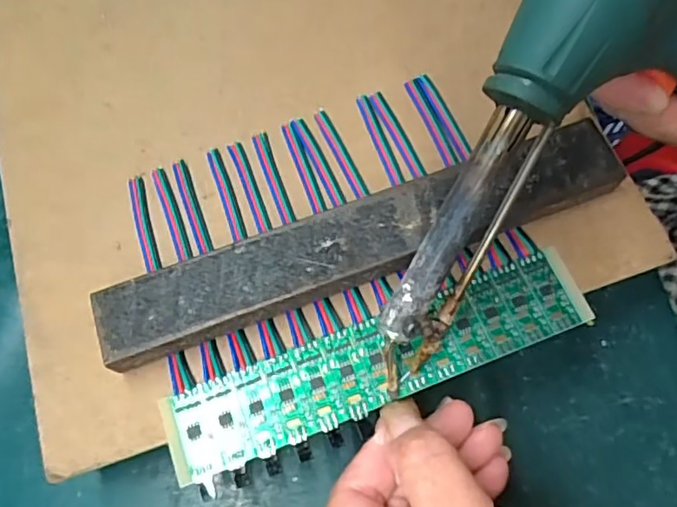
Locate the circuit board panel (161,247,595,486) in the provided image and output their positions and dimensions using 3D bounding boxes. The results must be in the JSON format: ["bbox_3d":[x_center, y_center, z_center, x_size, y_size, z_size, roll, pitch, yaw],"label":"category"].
[{"bbox_3d":[0.016,0.040,0.217,0.163,0.004,0.032,-20,70,-6],"label":"circuit board panel"}]

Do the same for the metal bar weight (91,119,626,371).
[{"bbox_3d":[0.010,-0.003,0.225,0.204,0.022,0.032,-19,70,-7],"label":"metal bar weight"}]

